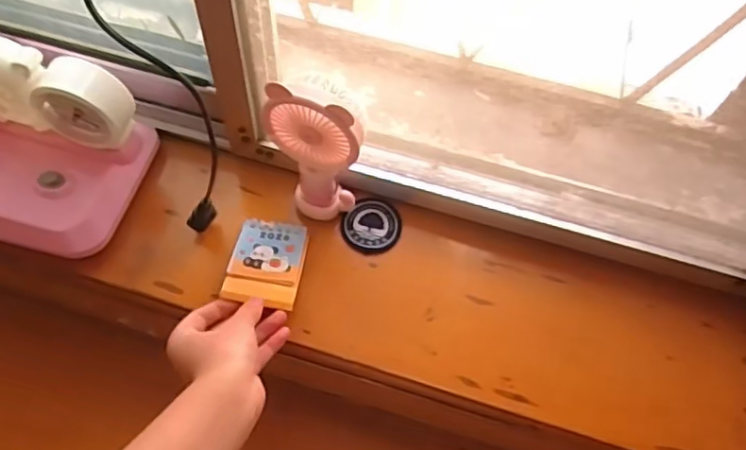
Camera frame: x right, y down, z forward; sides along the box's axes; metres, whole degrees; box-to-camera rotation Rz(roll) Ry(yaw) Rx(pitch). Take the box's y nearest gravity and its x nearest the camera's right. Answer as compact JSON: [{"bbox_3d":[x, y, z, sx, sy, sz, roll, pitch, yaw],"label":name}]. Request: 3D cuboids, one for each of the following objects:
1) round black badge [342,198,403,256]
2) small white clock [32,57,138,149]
[{"bbox_3d":[0.000,0.001,0.603,0.054,0.004,0.058,1,62,-3],"label":"round black badge"},{"bbox_3d":[-0.248,-0.103,0.535,0.068,0.062,0.046,22,63,9],"label":"small white clock"}]

